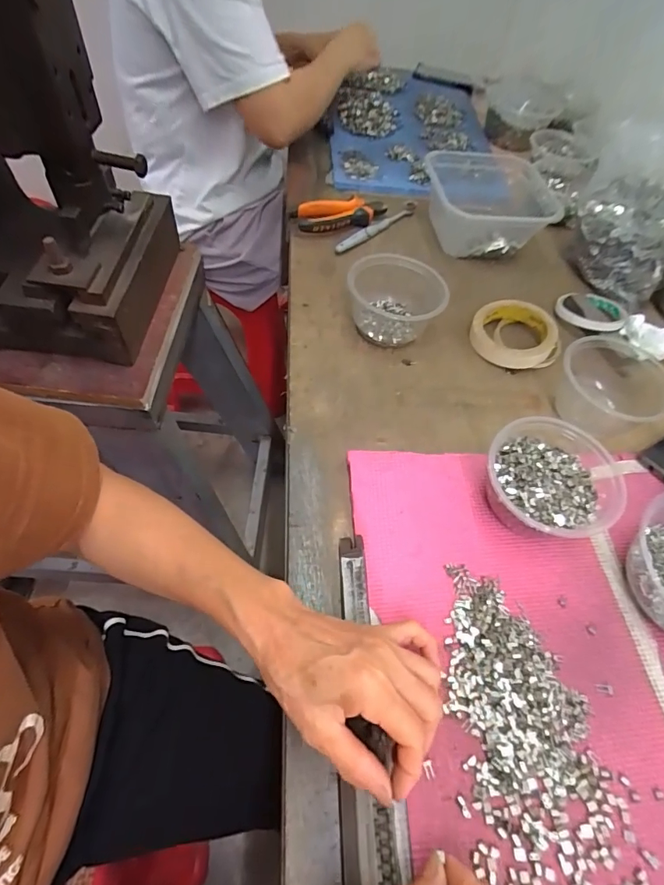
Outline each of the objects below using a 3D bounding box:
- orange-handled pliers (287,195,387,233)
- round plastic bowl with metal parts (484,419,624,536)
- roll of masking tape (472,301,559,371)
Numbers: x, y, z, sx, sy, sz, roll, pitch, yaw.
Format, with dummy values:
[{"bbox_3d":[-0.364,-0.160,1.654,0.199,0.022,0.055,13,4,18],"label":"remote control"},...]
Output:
[{"bbox_3d":[0.013,-0.340,0.652,0.144,0.028,0.051,-20,60,-18],"label":"orange-handled pliers"},{"bbox_3d":[0.196,0.035,0.402,0.110,0.062,0.116,2,56,-4],"label":"round plastic bowl with metal parts"},{"bbox_3d":[0.230,-0.134,0.547,0.102,0.033,0.102,2,56,-4],"label":"roll of masking tape"}]

